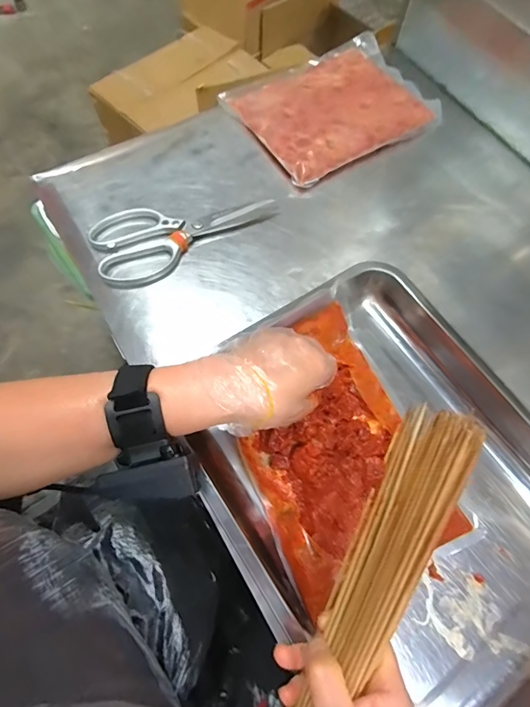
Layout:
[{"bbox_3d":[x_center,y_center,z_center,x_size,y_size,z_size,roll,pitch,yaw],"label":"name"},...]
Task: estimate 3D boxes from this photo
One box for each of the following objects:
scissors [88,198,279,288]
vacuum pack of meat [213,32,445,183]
[{"bbox_3d":[-0.101,-0.159,0.490,0.223,0.018,0.099,-32,72,-14],"label":"scissors"},{"bbox_3d":[0.106,-0.358,0.573,0.270,0.030,0.195,-30,72,-13],"label":"vacuum pack of meat"}]

